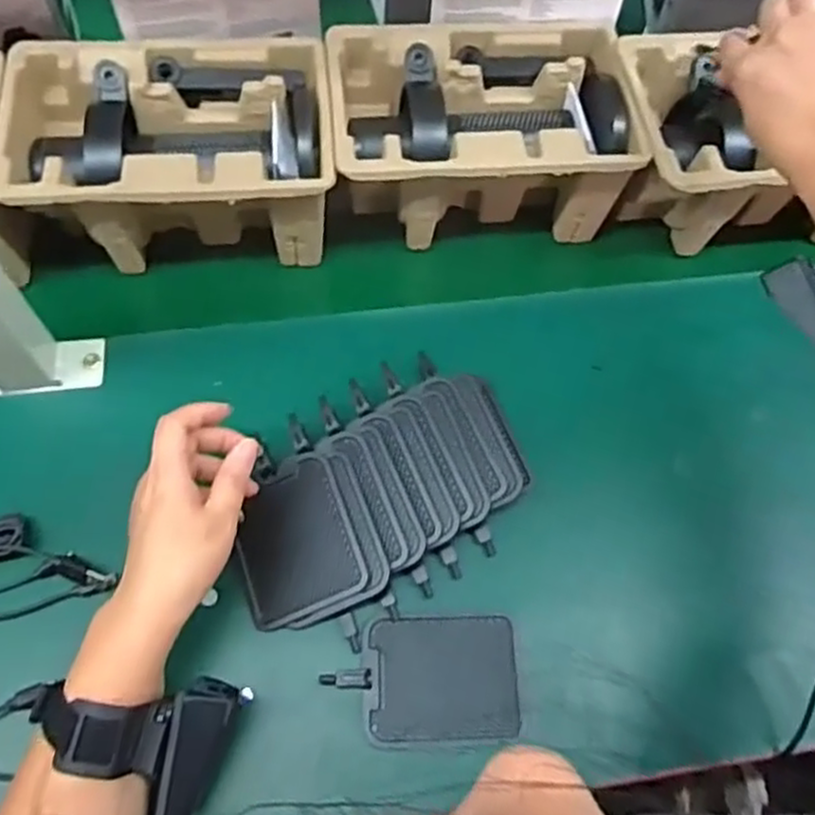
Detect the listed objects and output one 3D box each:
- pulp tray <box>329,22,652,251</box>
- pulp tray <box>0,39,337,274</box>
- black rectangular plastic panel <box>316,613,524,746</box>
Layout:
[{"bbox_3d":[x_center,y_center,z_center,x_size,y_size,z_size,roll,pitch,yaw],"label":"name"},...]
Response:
[{"bbox_3d":[0.054,-0.214,0.588,0.223,0.101,0.150,-3,65,-3],"label":"pulp tray"},{"bbox_3d":[-0.169,-0.188,0.560,0.223,0.102,0.146,-4,65,-3],"label":"pulp tray"},{"bbox_3d":[0.012,0.168,0.460,0.113,0.012,0.073,-3,65,-3],"label":"black rectangular plastic panel"}]

